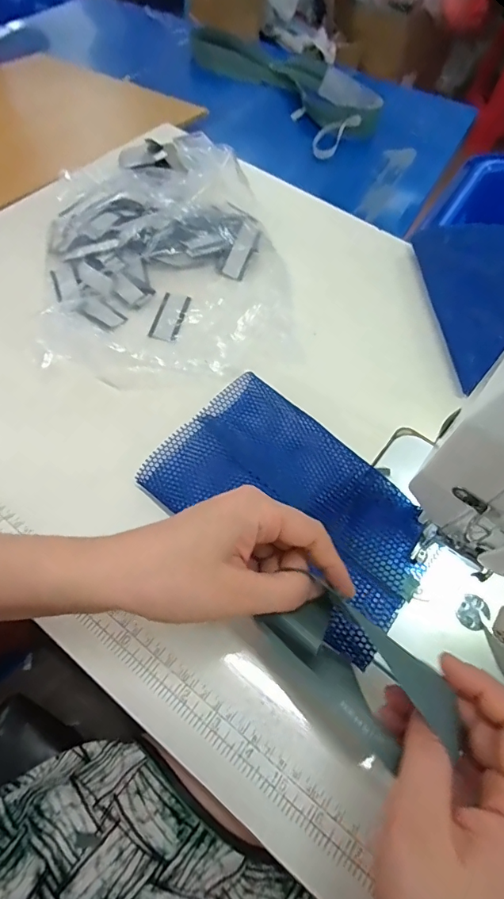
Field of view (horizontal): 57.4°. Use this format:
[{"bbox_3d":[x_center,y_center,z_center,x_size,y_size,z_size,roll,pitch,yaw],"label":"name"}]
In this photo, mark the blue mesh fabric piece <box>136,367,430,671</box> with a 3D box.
[{"bbox_3d":[0.035,0.037,0.348,0.202,0.034,0.130,37,65,16],"label":"blue mesh fabric piece"}]

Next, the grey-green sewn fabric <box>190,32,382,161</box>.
[{"bbox_3d":[0.052,-0.662,0.822,0.191,0.039,0.428,-34,68,-21],"label":"grey-green sewn fabric"}]

